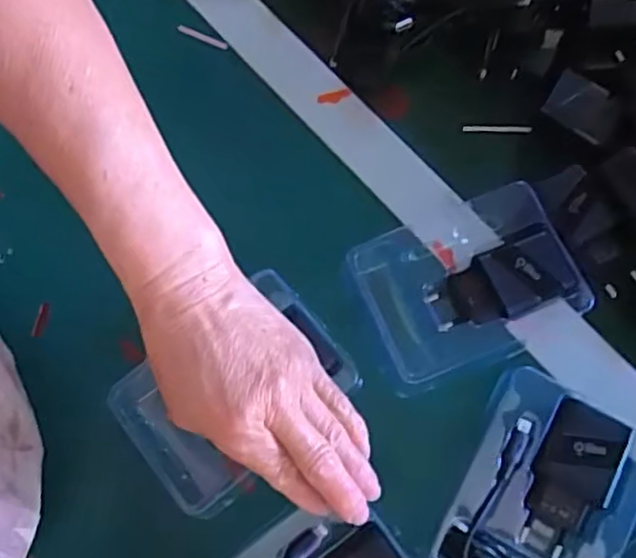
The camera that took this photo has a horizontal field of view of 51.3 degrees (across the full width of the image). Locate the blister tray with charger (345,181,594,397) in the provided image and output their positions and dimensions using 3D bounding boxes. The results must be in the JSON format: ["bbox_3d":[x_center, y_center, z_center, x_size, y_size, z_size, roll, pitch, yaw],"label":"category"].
[{"bbox_3d":[0.088,0.003,0.397,0.120,0.030,0.093,-23,75,-5],"label":"blister tray with charger"}]

